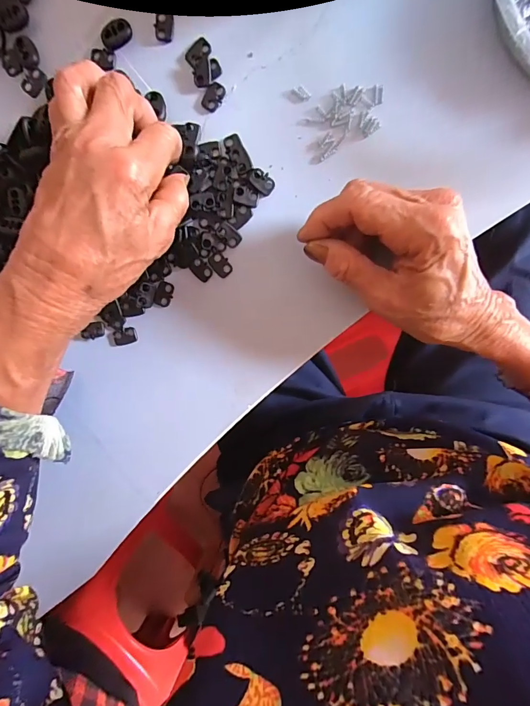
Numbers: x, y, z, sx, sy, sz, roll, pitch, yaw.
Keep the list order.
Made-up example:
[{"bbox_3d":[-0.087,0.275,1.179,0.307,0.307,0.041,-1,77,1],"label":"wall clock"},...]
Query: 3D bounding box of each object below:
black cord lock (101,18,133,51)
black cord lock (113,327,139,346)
[{"bbox_3d":[-0.102,-0.220,0.260,0.021,0.007,0.011,-39,93,9],"label":"black cord lock"},{"bbox_3d":[-0.106,-0.012,0.288,0.018,0.004,0.012,-15,96,7],"label":"black cord lock"}]

